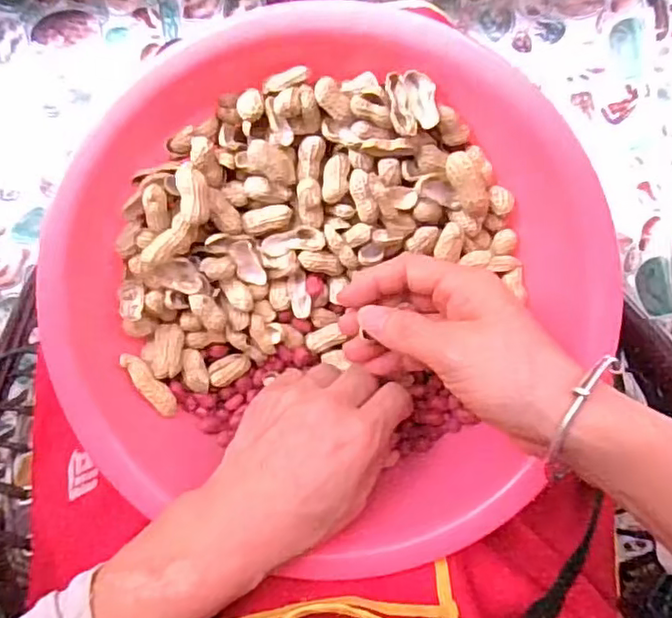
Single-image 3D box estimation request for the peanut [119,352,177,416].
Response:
[{"bbox_3d":[-0.099,0.040,0.329,0.010,0.010,0.042,-33,112,3],"label":"peanut"}]

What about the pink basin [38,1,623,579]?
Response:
[{"bbox_3d":[-0.004,-0.008,0.321,0.262,0.072,0.255,0,93,1],"label":"pink basin"}]

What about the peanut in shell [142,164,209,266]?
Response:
[{"bbox_3d":[-0.076,-0.045,0.308,0.020,0.012,0.051,22,93,0],"label":"peanut in shell"}]

